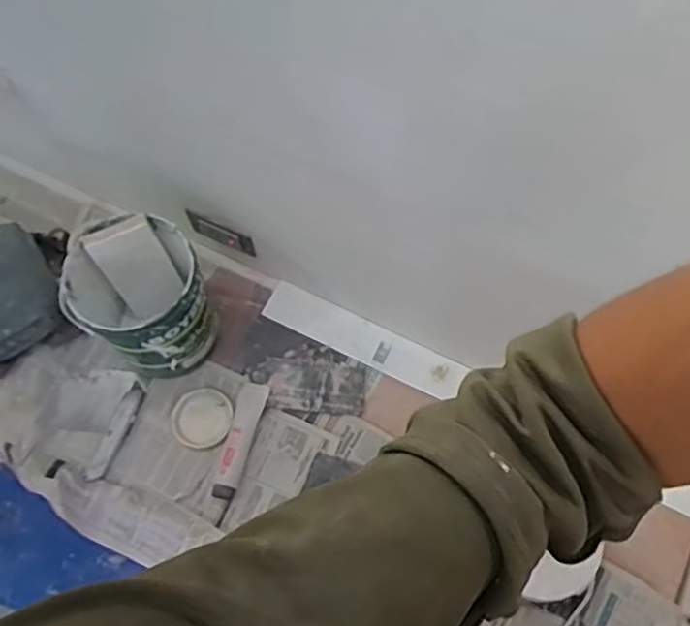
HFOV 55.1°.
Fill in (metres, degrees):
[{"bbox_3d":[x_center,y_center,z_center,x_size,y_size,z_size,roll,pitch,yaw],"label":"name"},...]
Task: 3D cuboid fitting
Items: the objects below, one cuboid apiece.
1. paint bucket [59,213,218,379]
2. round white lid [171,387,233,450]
[{"bbox_3d":[-0.276,-0.011,0.939,0.173,0.221,0.157,-33,71,-11],"label":"paint bucket"},{"bbox_3d":[-0.213,0.156,0.988,0.088,0.015,0.089,0,69,1],"label":"round white lid"}]

